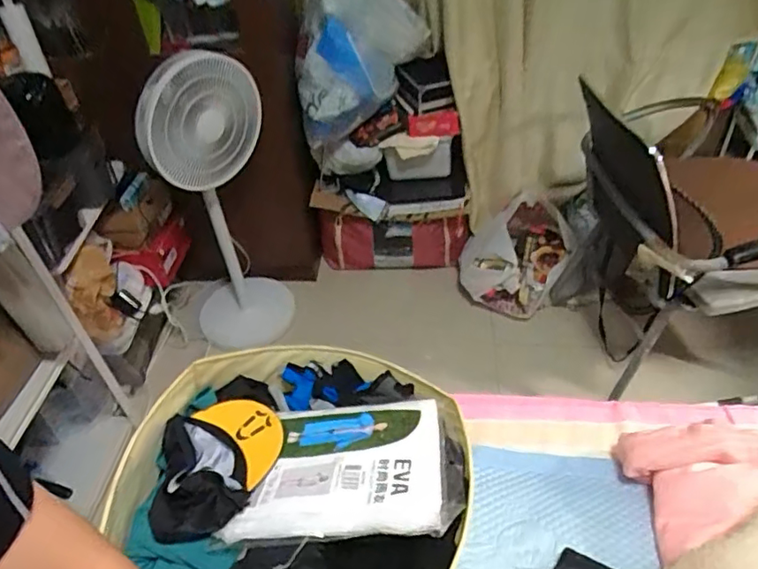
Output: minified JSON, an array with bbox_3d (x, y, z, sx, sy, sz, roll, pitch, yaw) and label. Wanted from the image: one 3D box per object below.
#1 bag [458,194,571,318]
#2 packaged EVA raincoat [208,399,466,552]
[{"bbox_3d":[0.441,-0.089,1.900,0.341,0.280,0.281,7,45,13],"label":"bag"},{"bbox_3d":[-0.036,0.203,0.651,0.254,0.048,0.177,-1,44,4],"label":"packaged EVA raincoat"}]

